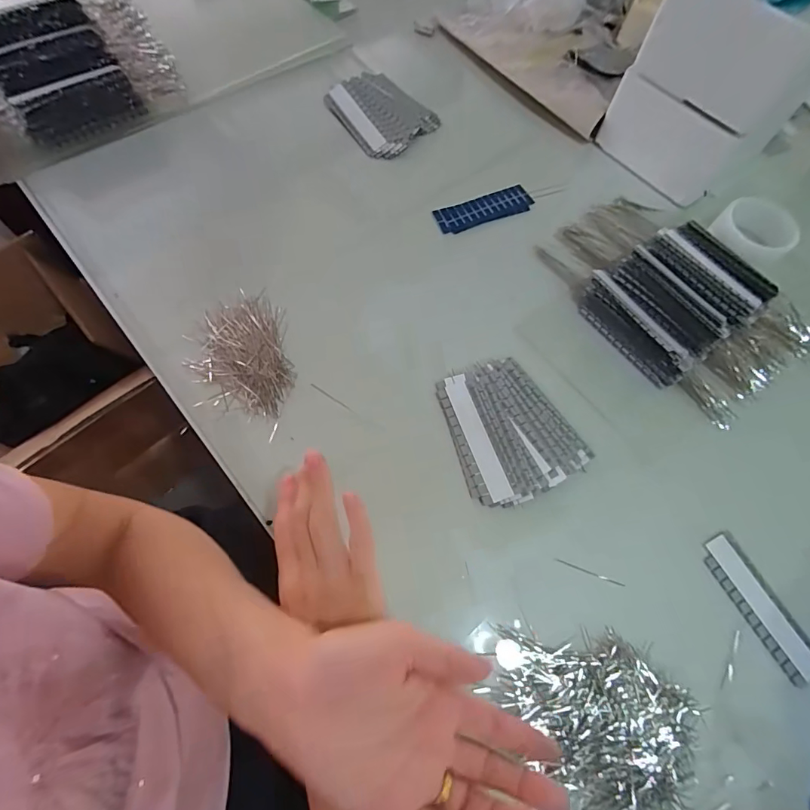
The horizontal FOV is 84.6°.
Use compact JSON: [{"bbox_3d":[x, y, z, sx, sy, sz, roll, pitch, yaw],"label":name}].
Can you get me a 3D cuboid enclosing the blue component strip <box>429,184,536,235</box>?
[{"bbox_3d":[0.104,-0.253,0.574,0.132,0.005,0.040,-24,70,-13],"label":"blue component strip"}]

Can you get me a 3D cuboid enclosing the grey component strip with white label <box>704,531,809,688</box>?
[{"bbox_3d":[0.320,0.180,0.399,0.041,0.004,0.125,-24,70,-13],"label":"grey component strip with white label"}]

